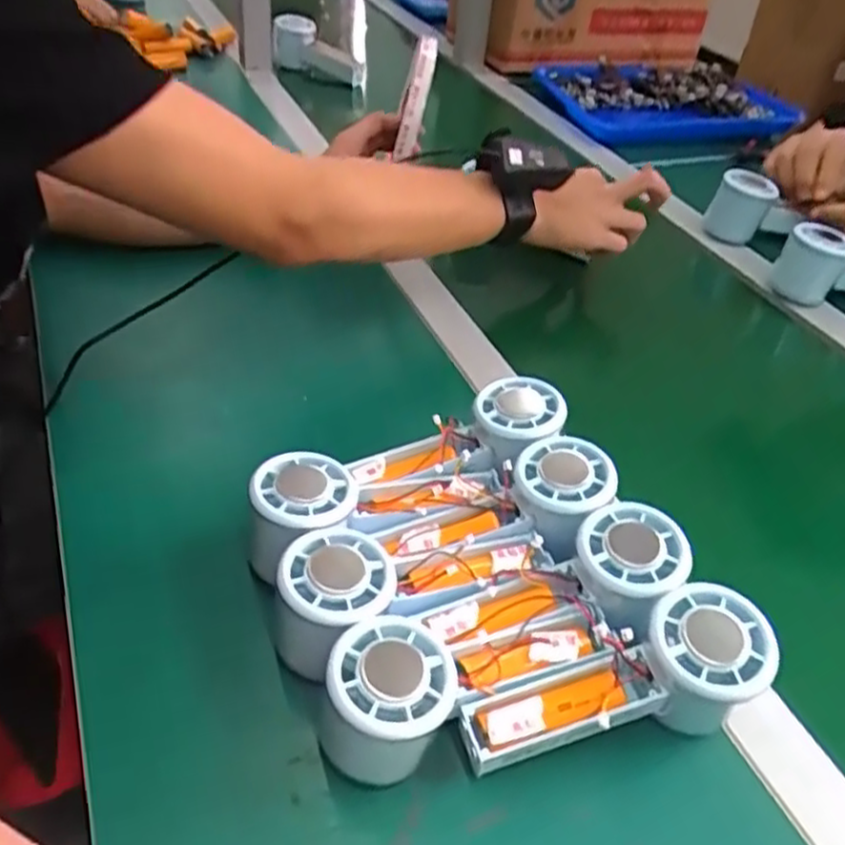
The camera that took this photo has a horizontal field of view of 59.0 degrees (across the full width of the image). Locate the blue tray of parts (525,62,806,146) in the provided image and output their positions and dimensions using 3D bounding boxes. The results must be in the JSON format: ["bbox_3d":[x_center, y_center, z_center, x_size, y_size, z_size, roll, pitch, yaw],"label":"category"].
[{"bbox_3d":[0.333,-0.439,1.033,0.296,0.052,0.246,-11,44,-18],"label":"blue tray of parts"}]

